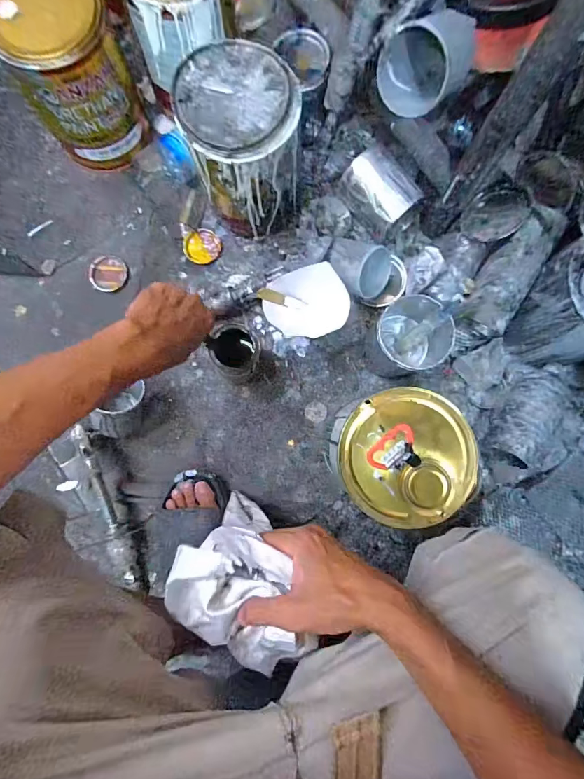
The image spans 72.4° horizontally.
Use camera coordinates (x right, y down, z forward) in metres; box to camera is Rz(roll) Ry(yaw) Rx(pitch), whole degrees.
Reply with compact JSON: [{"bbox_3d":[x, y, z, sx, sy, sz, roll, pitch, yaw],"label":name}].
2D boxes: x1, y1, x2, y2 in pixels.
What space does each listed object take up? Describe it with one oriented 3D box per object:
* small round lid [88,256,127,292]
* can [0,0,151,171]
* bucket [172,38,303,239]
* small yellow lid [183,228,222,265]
[{"bbox_3d":[-0.320,-0.202,0.698,0.063,0.010,0.060,0,84,-2],"label":"small round lid"},{"bbox_3d":[-0.324,-0.468,0.610,0.146,0.220,0.140,0,84,0],"label":"can"},{"bbox_3d":[-0.073,-0.358,0.610,0.155,0.213,0.163,-4,84,-3],"label":"bucket"},{"bbox_3d":[-0.157,-0.254,0.705,0.063,0.007,0.064,0,84,-2],"label":"small yellow lid"}]

